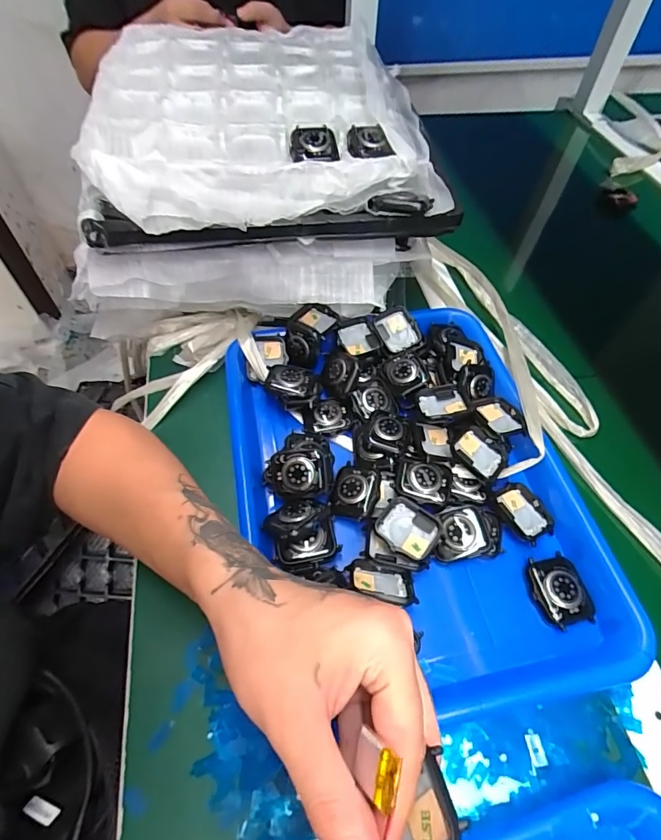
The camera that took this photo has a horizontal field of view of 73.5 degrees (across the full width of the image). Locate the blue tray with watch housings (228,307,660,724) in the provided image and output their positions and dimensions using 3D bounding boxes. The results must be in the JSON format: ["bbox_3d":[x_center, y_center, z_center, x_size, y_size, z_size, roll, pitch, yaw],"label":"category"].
[{"bbox_3d":[0.054,0.040,0.352,0.256,0.045,0.322,-6,54,-5],"label":"blue tray with watch housings"}]

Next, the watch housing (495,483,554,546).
[{"bbox_3d":[0.150,0.071,0.342,0.036,0.006,0.044,-17,56,-13],"label":"watch housing"}]

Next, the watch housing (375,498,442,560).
[{"bbox_3d":[0.056,0.080,0.325,0.036,0.009,0.045,-38,63,-25],"label":"watch housing"}]

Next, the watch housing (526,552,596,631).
[{"bbox_3d":[0.159,0.118,0.308,0.034,0.012,0.045,-11,55,-9],"label":"watch housing"}]

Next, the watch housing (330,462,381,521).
[{"bbox_3d":[0.020,0.054,0.344,0.035,0.012,0.047,11,54,7],"label":"watch housing"}]

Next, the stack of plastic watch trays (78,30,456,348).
[{"bbox_3d":[-0.079,-0.257,0.469,0.318,0.159,0.328,-6,54,-5],"label":"stack of plastic watch trays"}]

